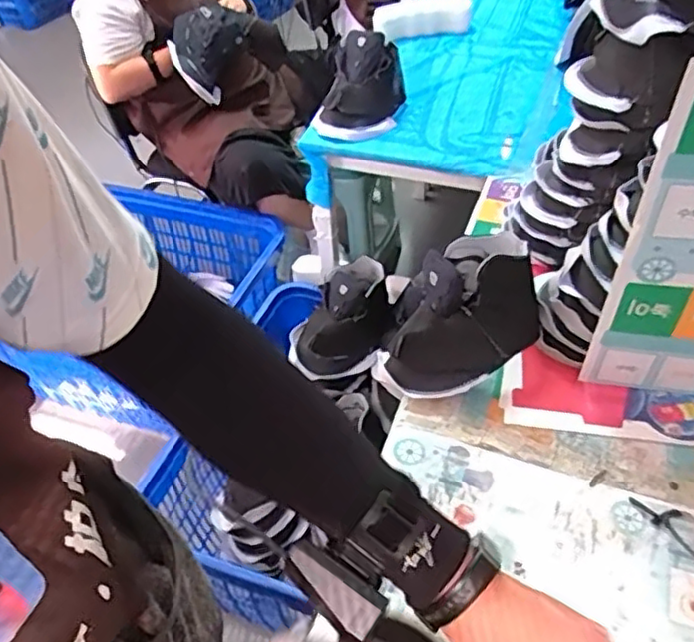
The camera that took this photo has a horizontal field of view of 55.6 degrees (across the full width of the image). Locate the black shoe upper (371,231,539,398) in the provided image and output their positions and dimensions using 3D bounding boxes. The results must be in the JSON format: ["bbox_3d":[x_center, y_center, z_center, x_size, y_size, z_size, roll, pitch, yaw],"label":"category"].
[{"bbox_3d":[0.156,-0.008,0.912,0.244,0.129,0.153,-29,50,-25],"label":"black shoe upper"}]

